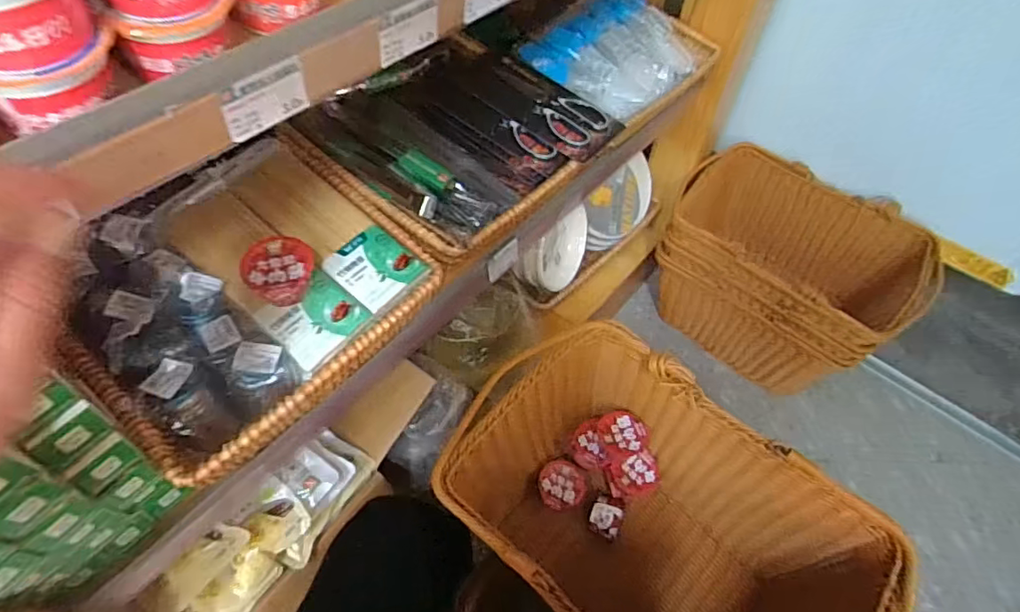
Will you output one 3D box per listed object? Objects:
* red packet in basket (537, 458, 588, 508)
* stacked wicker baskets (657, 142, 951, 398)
[{"bbox_3d":[0.077,0.264,0.842,0.068,0.023,0.076,-1,53,-6],"label":"red packet in basket"},{"bbox_3d":[0.582,-0.062,1.253,0.495,0.323,0.328,34,58,20],"label":"stacked wicker baskets"}]

